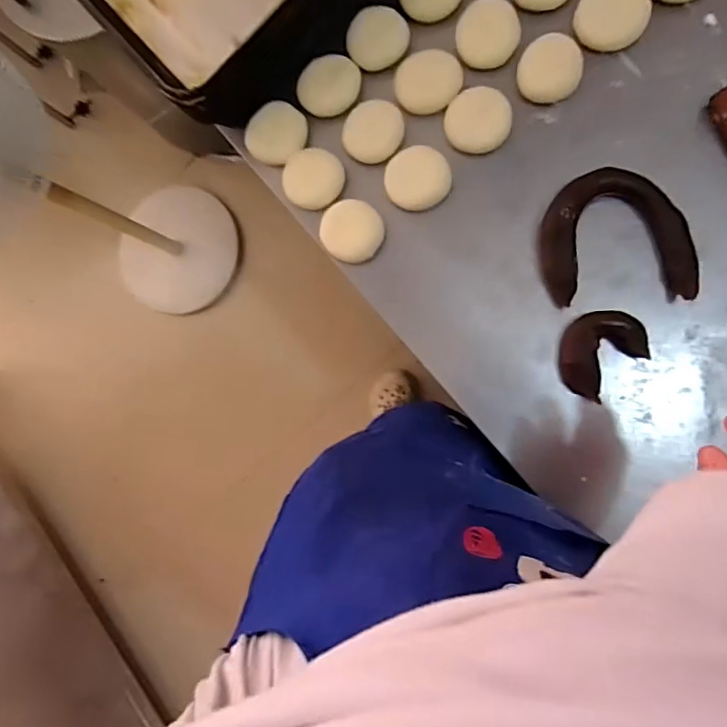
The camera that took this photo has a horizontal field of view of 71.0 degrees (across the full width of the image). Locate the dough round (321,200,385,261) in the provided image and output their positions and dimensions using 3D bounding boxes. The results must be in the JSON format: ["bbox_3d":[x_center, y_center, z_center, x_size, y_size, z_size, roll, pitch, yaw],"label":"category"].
[{"bbox_3d":[-0.012,-0.139,0.533,0.064,0.020,0.060,0,88,10],"label":"dough round"}]

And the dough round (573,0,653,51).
[{"bbox_3d":[0.235,-0.330,0.483,0.064,0.020,0.054,29,94,10],"label":"dough round"}]

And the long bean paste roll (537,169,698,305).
[{"bbox_3d":[0.237,-0.120,0.479,0.130,0.022,0.123,0,88,10],"label":"long bean paste roll"}]

